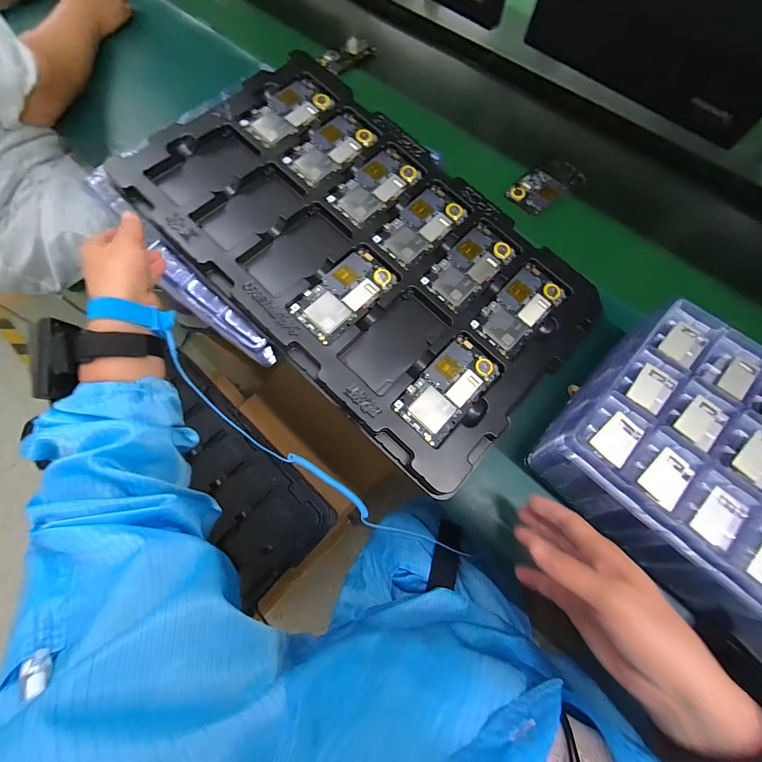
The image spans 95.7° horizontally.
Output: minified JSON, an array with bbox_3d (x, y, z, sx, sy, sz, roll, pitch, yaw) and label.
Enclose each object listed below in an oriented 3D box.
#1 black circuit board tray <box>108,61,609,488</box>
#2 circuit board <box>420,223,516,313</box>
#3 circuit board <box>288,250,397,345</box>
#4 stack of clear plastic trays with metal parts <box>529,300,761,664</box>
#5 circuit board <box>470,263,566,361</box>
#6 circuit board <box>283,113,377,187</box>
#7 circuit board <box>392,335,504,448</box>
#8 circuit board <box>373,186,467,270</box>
[{"bbox_3d":[-0.017,-0.171,0.440,0.551,0.028,0.337,44,76,6],"label":"black circuit board tray"},{"bbox_3d":[0.113,-0.149,0.443,0.126,0.013,0.066,-42,74,-16],"label":"circuit board"},{"bbox_3d":[-0.045,-0.105,0.415,0.063,0.009,0.125,40,73,14],"label":"circuit board"},{"bbox_3d":[0.366,0.129,0.318,0.235,0.120,0.399,-40,74,-15],"label":"stack of clear plastic trays with metal parts"},{"bbox_3d":[0.175,-0.090,0.437,0.066,0.004,0.126,43,80,6],"label":"circuit board"},{"bbox_3d":[-0.070,-0.318,0.473,0.068,0.004,0.122,43,77,4],"label":"circuit board"},{"bbox_3d":[0.079,0.007,0.399,0.068,0.009,0.129,41,73,14],"label":"circuit board"},{"bbox_3d":[0.051,-0.205,0.451,0.064,0.010,0.124,42,73,14],"label":"circuit board"}]

